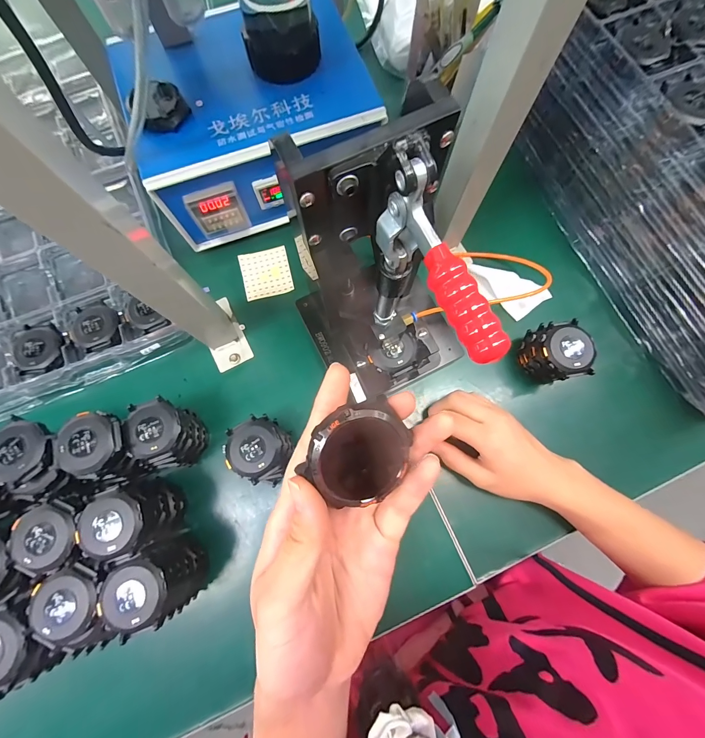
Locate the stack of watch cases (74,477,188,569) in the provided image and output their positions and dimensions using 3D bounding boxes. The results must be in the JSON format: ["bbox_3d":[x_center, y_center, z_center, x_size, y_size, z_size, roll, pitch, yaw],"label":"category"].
[{"bbox_3d":[-0.184,0.128,0.292,0.054,0.079,0.055,-22,78,-5],"label":"stack of watch cases"}]

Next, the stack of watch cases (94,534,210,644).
[{"bbox_3d":[-0.157,0.173,0.276,0.055,0.070,0.055,-33,79,-7],"label":"stack of watch cases"}]

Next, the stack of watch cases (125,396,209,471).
[{"bbox_3d":[-0.169,0.062,0.316,0.041,0.068,0.058,-11,77,-3],"label":"stack of watch cases"}]

